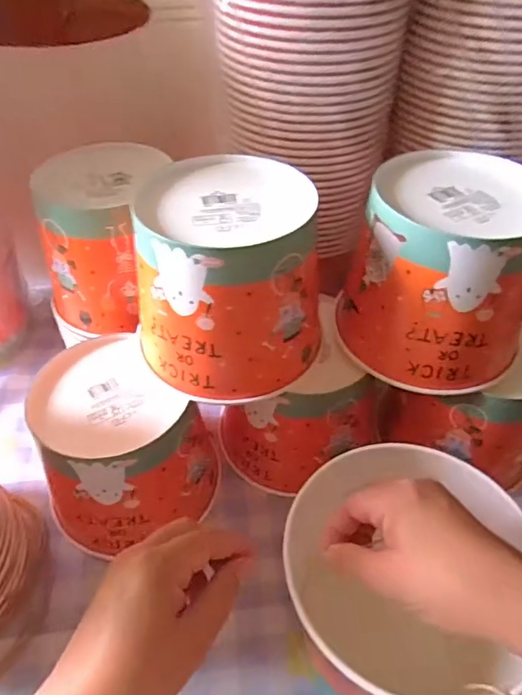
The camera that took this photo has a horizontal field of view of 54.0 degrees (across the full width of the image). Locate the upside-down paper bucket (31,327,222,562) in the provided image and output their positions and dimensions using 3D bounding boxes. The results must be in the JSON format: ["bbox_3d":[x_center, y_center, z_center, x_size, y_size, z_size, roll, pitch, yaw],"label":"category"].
[{"bbox_3d":[-0.112,0.079,0.456,0.136,0.125,0.141,0,47,0],"label":"upside-down paper bucket"}]

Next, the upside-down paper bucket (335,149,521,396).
[{"bbox_3d":[0.148,-0.057,0.405,0.141,0.130,0.131,0,47,0],"label":"upside-down paper bucket"}]

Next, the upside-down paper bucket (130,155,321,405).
[{"bbox_3d":[-0.027,-0.054,0.398,0.136,0.126,0.139,0,47,0],"label":"upside-down paper bucket"}]

